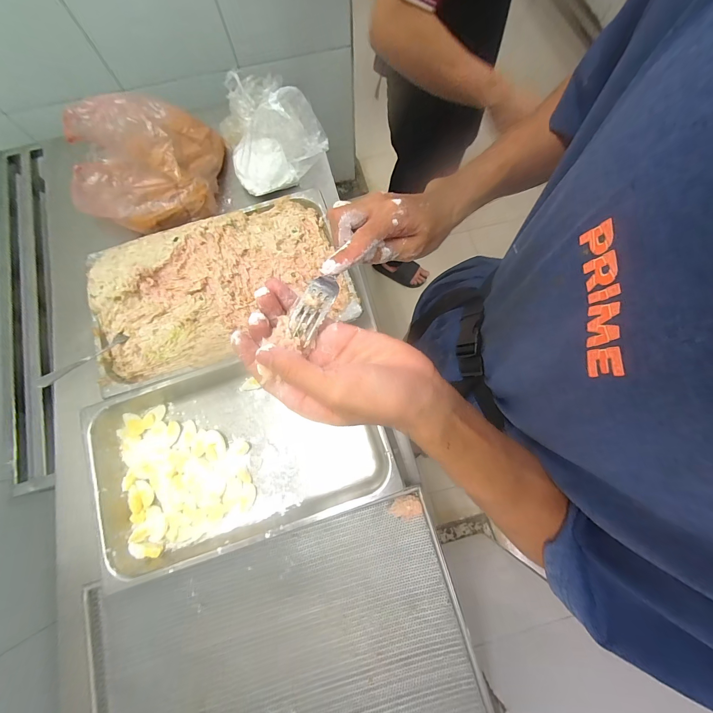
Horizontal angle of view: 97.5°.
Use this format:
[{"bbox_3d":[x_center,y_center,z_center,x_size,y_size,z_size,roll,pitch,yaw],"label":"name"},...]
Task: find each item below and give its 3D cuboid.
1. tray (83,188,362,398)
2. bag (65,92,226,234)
[{"bbox_3d":[-0.285,-0.146,0.644,0.507,0.061,0.316,-20,77,-4],"label":"tray"},{"bbox_3d":[-0.486,-0.422,0.683,0.327,0.129,0.244,-7,76,-1],"label":"bag"}]

